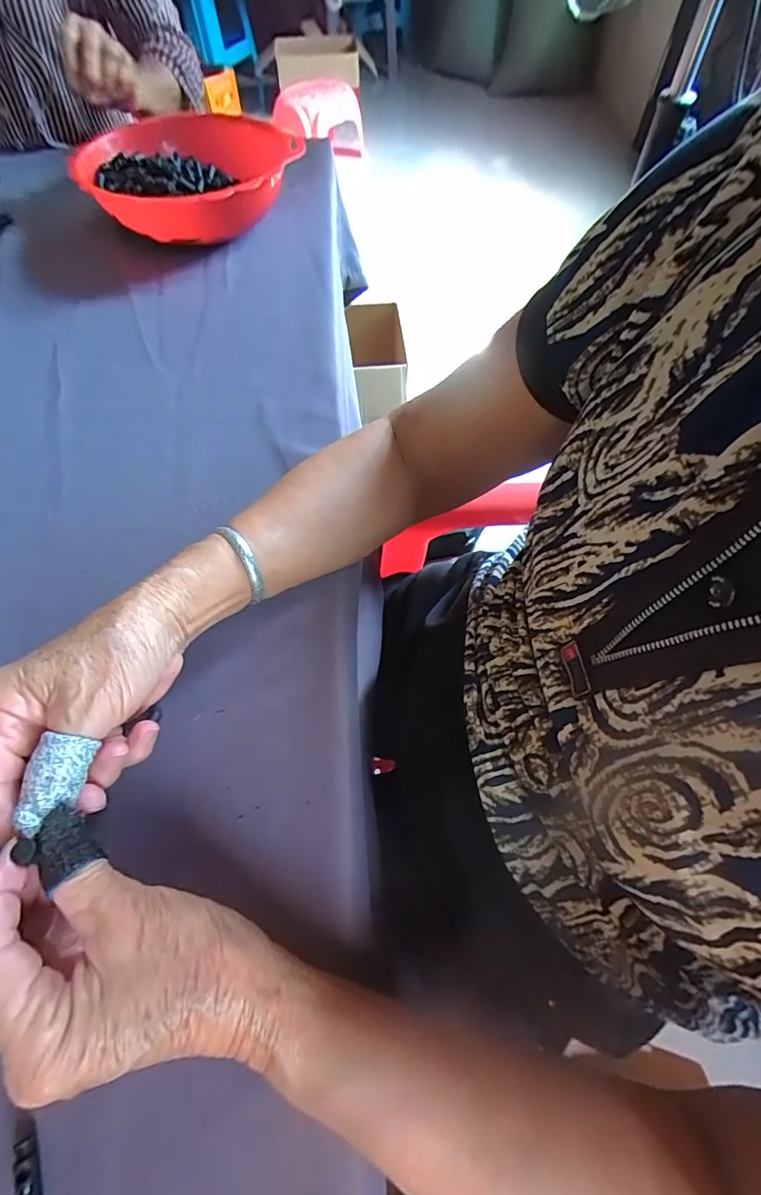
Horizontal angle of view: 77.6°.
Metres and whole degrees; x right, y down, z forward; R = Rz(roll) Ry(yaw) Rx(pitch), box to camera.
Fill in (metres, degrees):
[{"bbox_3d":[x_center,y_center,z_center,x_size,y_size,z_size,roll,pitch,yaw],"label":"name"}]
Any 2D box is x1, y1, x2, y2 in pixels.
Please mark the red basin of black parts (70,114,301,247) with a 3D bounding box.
[{"bbox_3d":[-0.219,-0.484,0.563,0.242,0.074,0.214,-33,66,-16],"label":"red basin of black parts"}]

